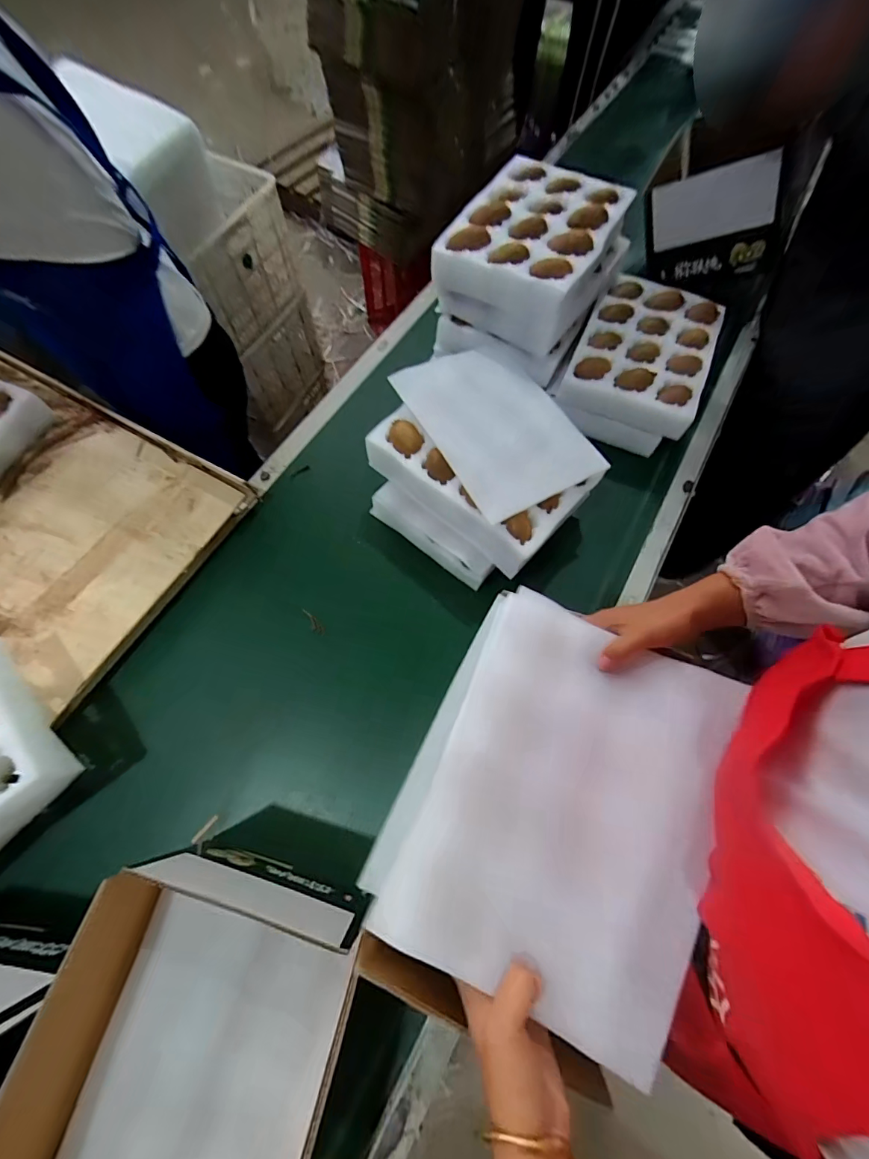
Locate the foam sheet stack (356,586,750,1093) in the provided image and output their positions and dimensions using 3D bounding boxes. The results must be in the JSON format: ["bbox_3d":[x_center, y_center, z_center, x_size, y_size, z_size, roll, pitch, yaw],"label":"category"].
[{"bbox_3d":[0.100,0.167,0.353,0.219,0.034,0.282,24,69,9],"label":"foam sheet stack"}]

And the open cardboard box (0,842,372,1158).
[{"bbox_3d":[-0.222,0.452,0.389,0.217,0.175,0.331,14,68,5],"label":"open cardboard box"}]

